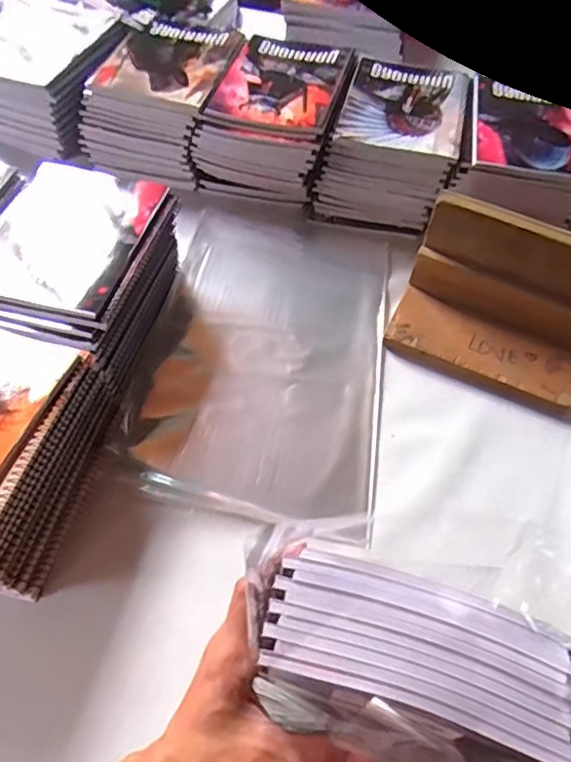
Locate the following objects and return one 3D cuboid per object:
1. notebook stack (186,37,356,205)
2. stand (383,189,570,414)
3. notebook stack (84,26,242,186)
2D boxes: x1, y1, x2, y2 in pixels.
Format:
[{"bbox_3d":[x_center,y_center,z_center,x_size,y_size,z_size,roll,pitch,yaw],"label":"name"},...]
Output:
[{"bbox_3d":[-0.016,-0.352,0.792,0.176,0.118,0.207,13,56,7],"label":"notebook stack"},{"bbox_3d":[0.229,-0.086,0.609,0.202,0.126,0.130,22,57,13],"label":"stand"},{"bbox_3d":[-0.161,-0.387,0.808,0.167,0.114,0.207,20,57,12],"label":"notebook stack"}]

